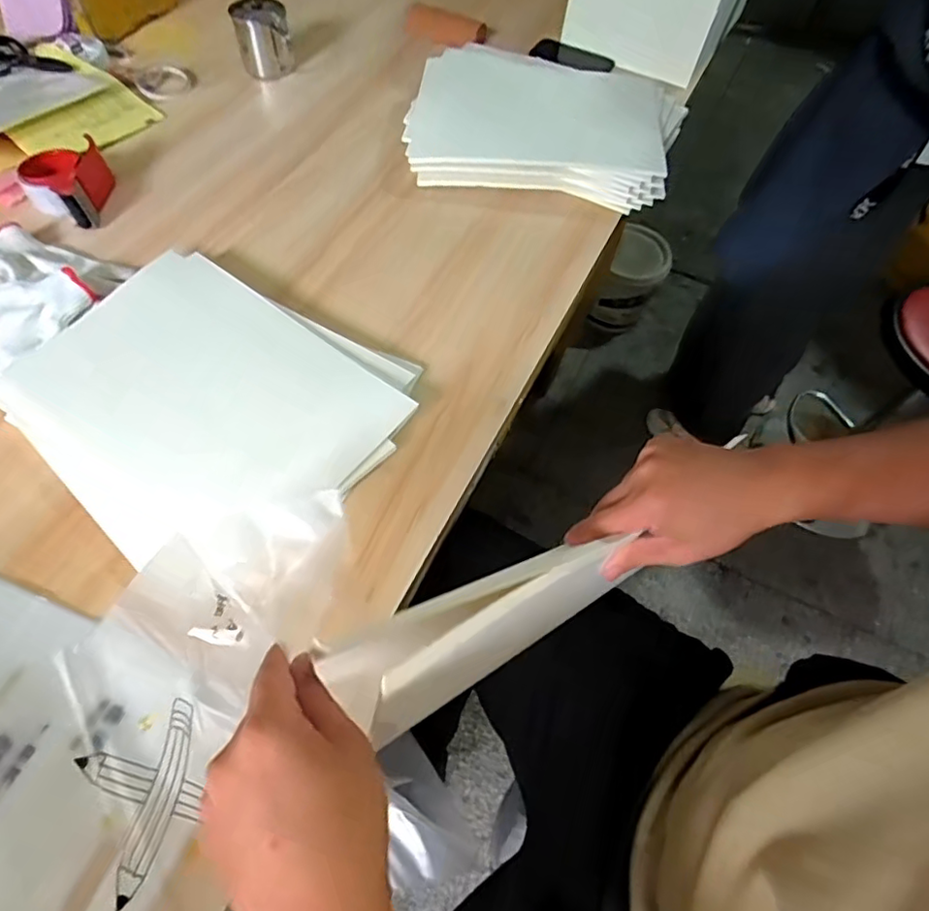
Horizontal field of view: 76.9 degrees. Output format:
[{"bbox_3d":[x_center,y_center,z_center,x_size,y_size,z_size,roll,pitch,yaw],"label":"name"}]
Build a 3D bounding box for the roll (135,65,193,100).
[{"bbox_3d":[-0.508,-0.633,0.990,0.083,0.016,0.083,2,59,-3],"label":"roll"}]

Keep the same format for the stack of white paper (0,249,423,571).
[{"bbox_3d":[-0.289,-0.065,0.656,0.397,0.030,0.323,32,62,15],"label":"stack of white paper"}]

